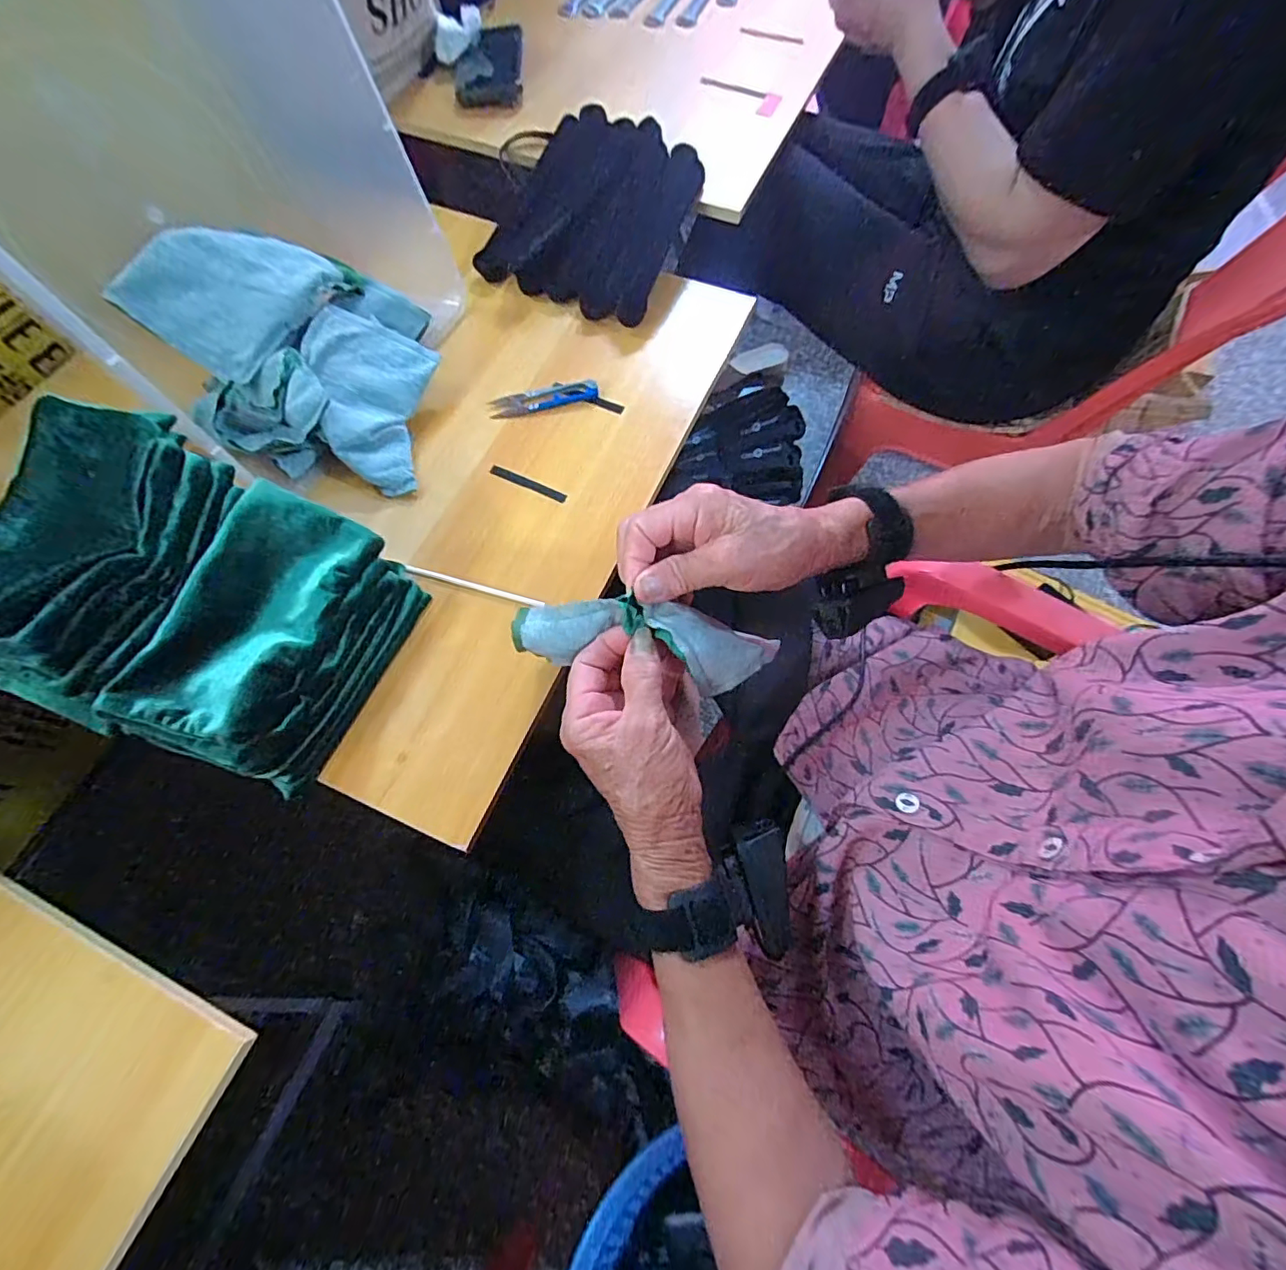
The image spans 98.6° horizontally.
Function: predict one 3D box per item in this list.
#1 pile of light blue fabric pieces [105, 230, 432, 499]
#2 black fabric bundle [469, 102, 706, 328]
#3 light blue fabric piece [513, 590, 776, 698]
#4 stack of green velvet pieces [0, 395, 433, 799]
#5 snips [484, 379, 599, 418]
[{"bbox_3d":[-0.299,-0.248,0.479,0.218,0.107,0.197,8,67,2],"label":"pile of light blue fabric pieces"},{"bbox_3d":[-0.058,-0.447,0.581,0.202,0.076,0.193,24,68,9],"label":"black fabric bundle"},{"bbox_3d":[0.002,0.003,0.342,0.164,0.036,0.044,9,66,-2],"label":"light blue fabric piece"},{"bbox_3d":[-0.311,-0.026,0.377,0.227,0.122,0.180,21,68,8],"label":"stack of green velvet pieces"},{"bbox_3d":[-0.094,-0.225,0.524,0.103,0.013,0.026,-10,67,-5],"label":"snips"}]

